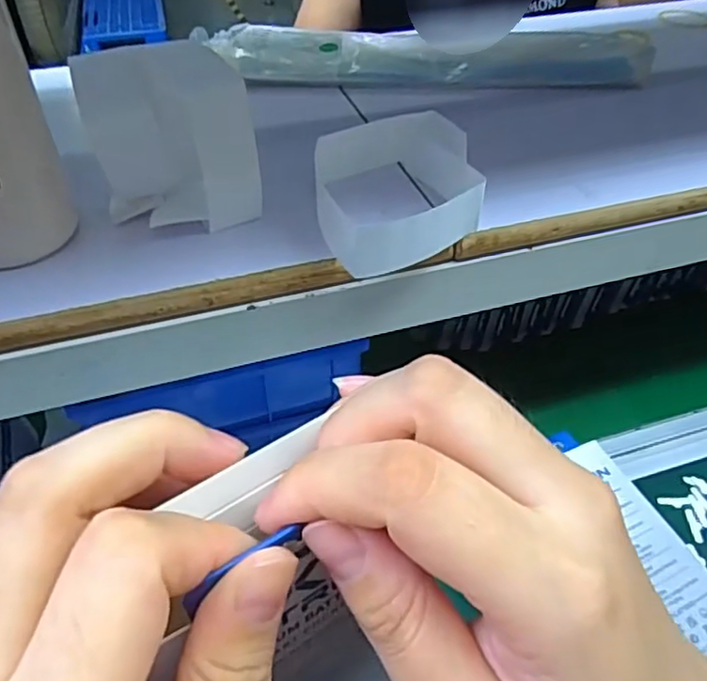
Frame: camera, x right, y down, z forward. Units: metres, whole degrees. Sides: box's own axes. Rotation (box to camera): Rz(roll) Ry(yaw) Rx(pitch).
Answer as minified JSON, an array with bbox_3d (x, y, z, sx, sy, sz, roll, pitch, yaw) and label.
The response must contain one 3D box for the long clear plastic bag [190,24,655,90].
[{"bbox_3d":[0.056,-0.213,0.481,0.320,0.034,0.064,-2,44,-3],"label":"long clear plastic bag"}]

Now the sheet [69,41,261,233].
[{"bbox_3d":[-0.085,-0.094,0.301,0.073,0.089,0.033,-8,44,-8],"label":"sheet"}]

